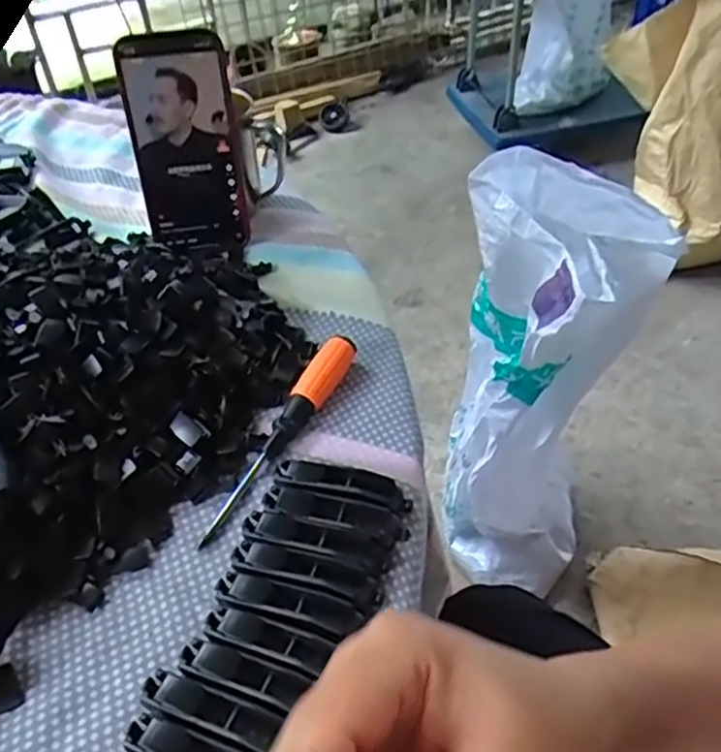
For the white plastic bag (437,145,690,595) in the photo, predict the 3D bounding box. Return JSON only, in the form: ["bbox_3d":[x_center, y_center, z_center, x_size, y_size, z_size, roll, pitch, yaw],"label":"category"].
[{"bbox_3d":[0.261,0.022,1.034,0.255,0.614,0.293,16,48,18],"label":"white plastic bag"}]

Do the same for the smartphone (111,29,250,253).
[{"bbox_3d":[-0.131,-0.171,0.523,0.080,0.152,0.010,-7,28,-3],"label":"smartphone"}]

